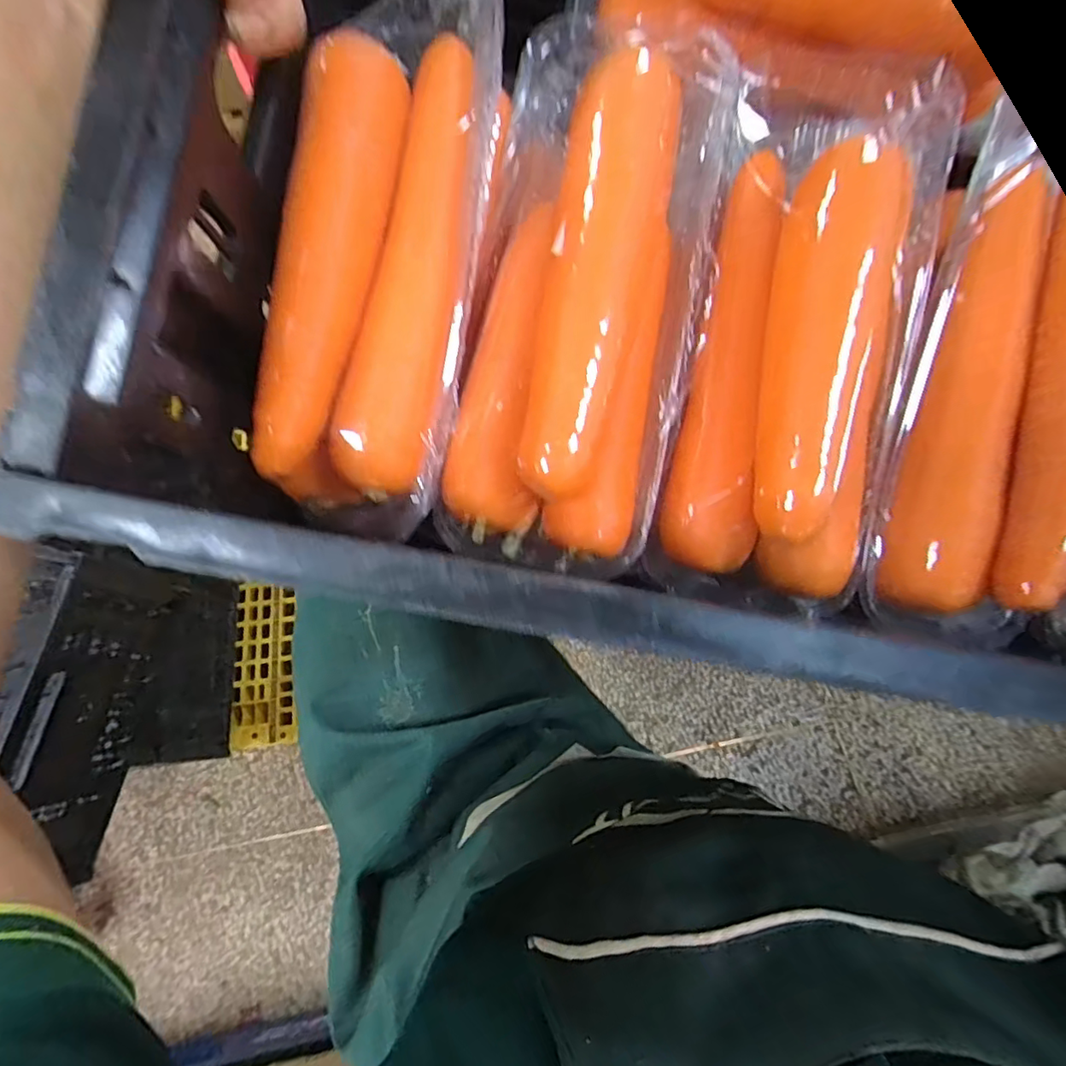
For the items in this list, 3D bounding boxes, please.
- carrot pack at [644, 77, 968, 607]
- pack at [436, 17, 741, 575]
[{"bbox_3d":[0.116,-0.079,0.224,0.094,0.045,0.212,13,94,3],"label":"carrot pack"},{"bbox_3d":[0.026,-0.095,0.219,0.092,0.052,0.225,14,93,3],"label":"pack"}]

